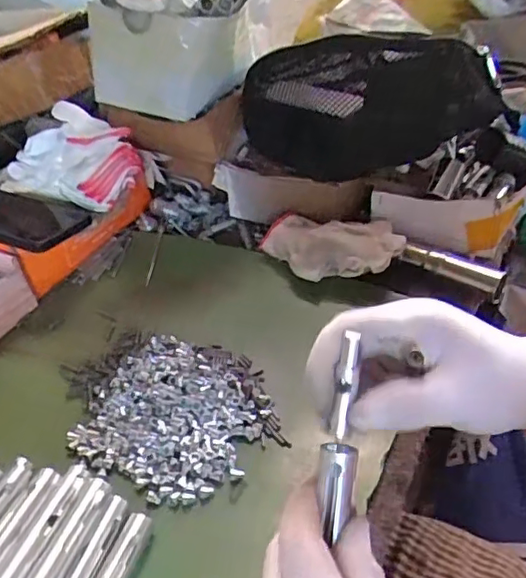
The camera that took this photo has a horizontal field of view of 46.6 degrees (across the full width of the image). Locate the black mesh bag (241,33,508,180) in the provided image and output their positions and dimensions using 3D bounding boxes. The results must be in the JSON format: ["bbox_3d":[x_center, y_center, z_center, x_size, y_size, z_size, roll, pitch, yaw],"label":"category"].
[{"bbox_3d":[0.105,-0.189,0.619,0.255,0.120,0.075,1,39,8],"label":"black mesh bag"}]

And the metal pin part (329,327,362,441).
[{"bbox_3d":[0.039,0.047,0.292,0.007,0.051,0.009,10,9,8],"label":"metal pin part"}]

